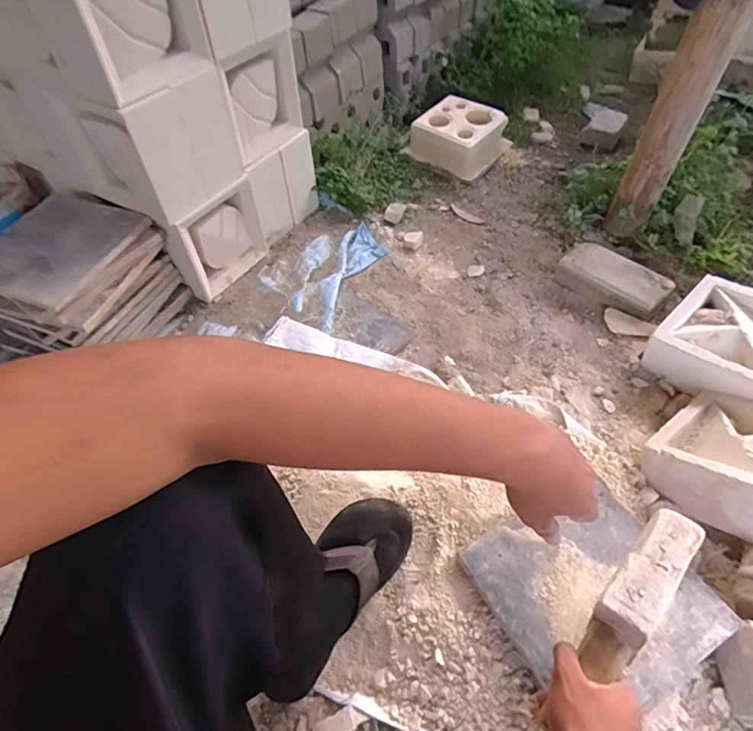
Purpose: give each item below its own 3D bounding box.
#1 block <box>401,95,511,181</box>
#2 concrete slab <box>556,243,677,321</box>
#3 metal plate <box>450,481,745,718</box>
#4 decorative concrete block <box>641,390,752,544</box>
[{"bbox_3d":[0.251,-0.691,1.436,0.243,0.102,0.234,33,62,26],"label":"block"},{"bbox_3d":[0.490,-0.174,0.995,0.110,0.062,0.216,-40,59,-22],"label":"concrete slab"},{"bbox_3d":[0.276,0.286,0.610,0.245,0.014,0.246,-26,54,-18],"label":"metal plate"},{"bbox_3d":[0.544,0.140,0.702,0.211,0.098,0.207,-28,32,-27],"label":"decorative concrete block"}]

